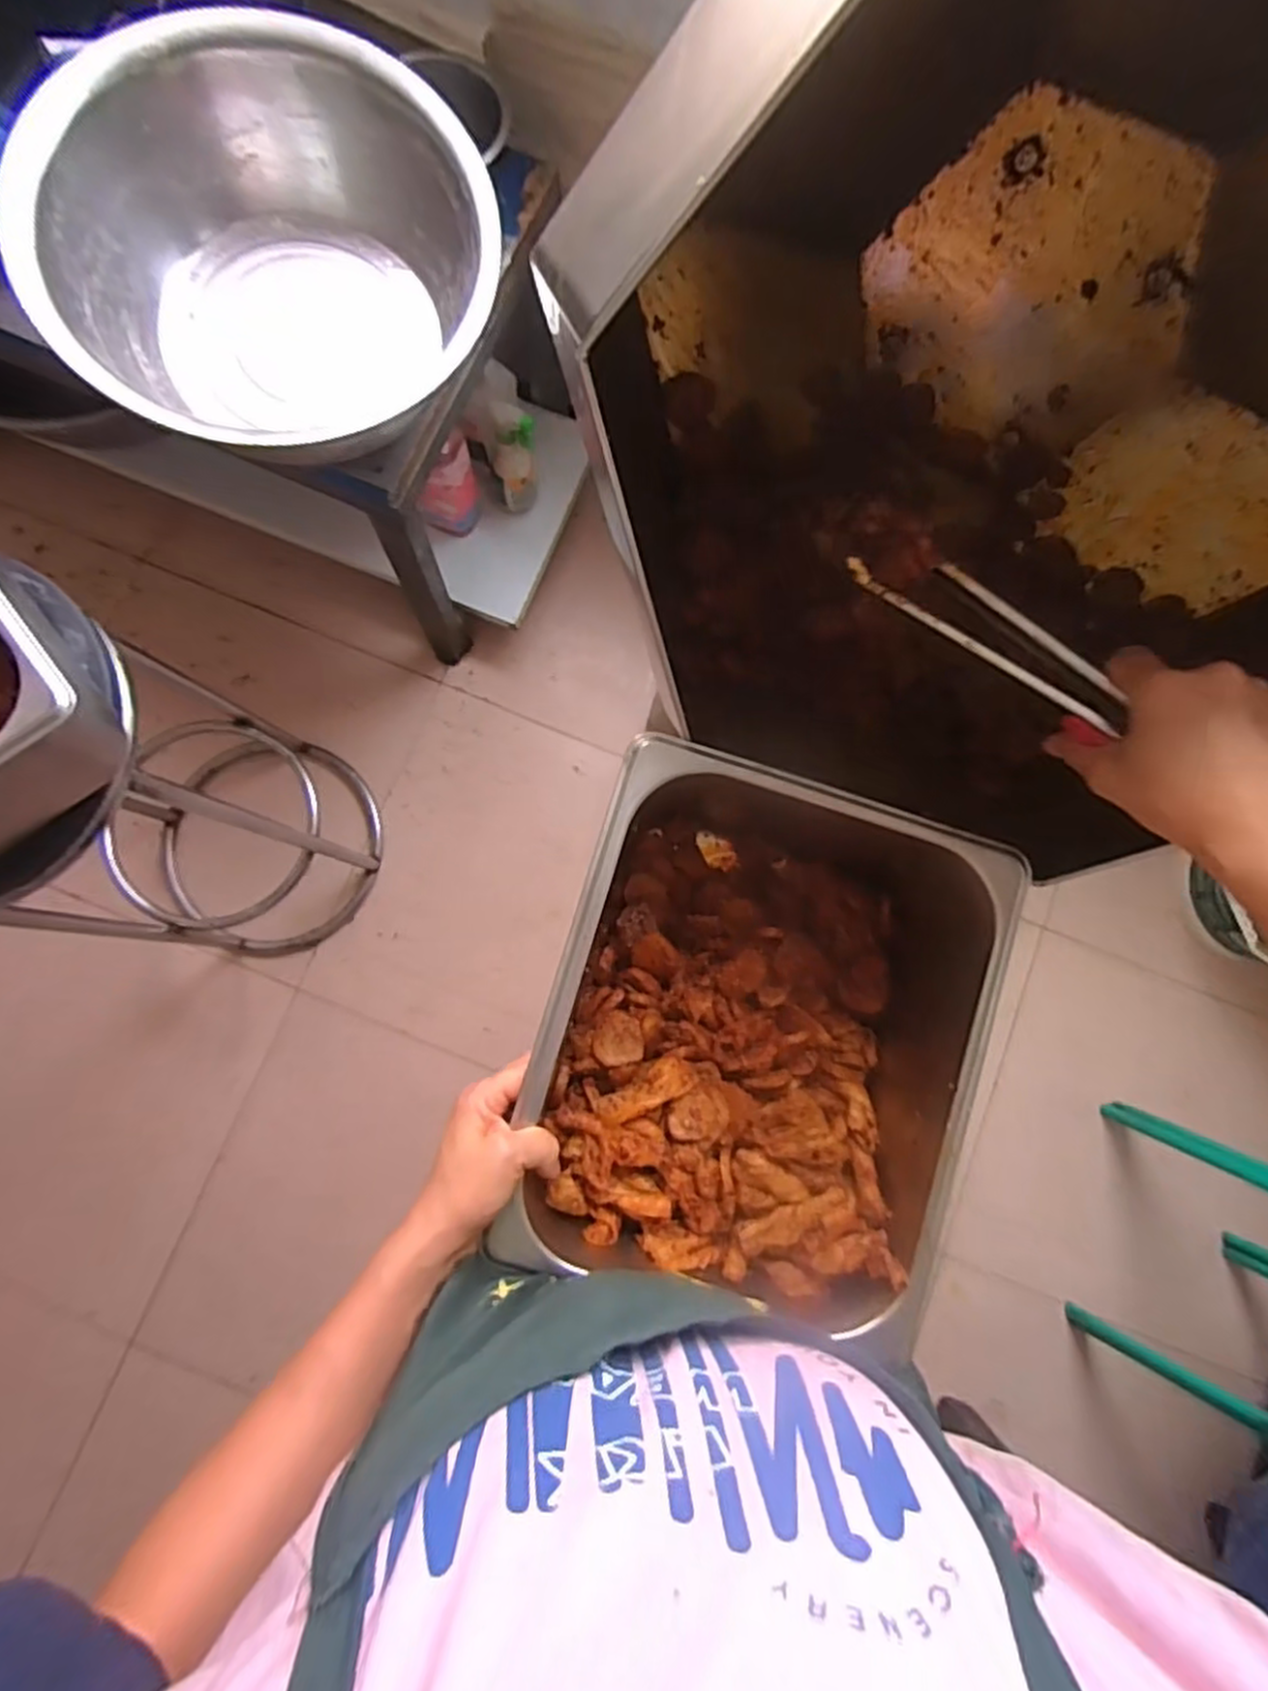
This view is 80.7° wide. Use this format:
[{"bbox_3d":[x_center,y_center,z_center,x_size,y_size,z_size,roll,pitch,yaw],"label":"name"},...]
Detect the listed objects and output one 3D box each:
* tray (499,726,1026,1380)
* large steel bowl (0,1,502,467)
[{"bbox_3d":[0.074,0.118,0.515,0.258,0.144,0.314,18,84,-4],"label":"tray"},{"bbox_3d":[-0.388,-0.631,0.836,0.436,0.195,0.409,1,85,-6],"label":"large steel bowl"}]

